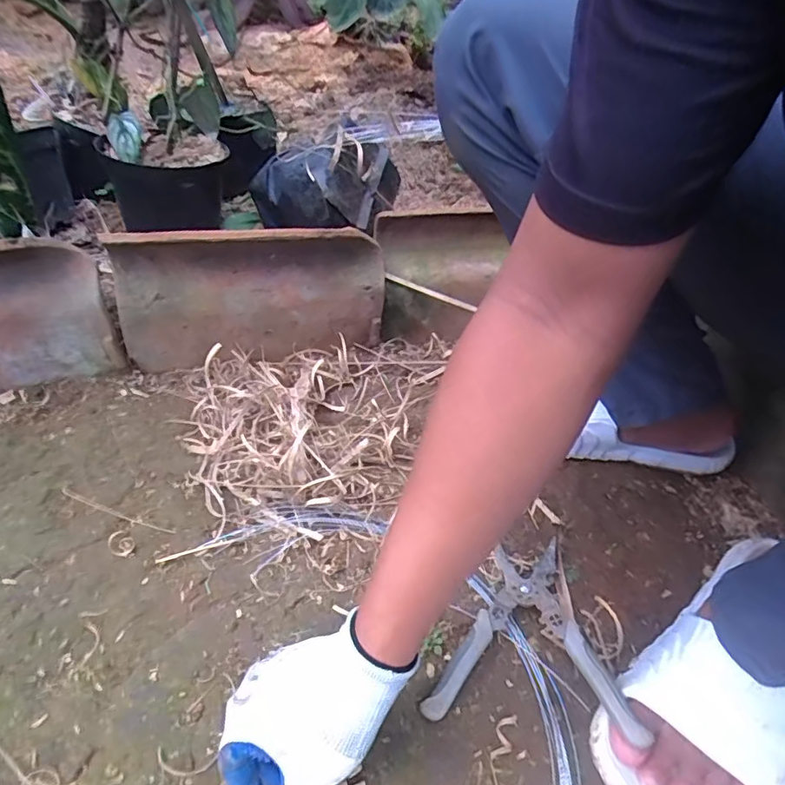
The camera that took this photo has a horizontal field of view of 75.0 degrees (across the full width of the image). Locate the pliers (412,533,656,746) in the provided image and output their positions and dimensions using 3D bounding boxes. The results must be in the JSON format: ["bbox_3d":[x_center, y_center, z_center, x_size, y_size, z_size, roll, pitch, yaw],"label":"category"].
[{"bbox_3d":[0.119,0.202,0.458,0.166,0.042,0.173,9,47,2],"label":"pliers"}]

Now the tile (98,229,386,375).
[{"bbox_3d":[-0.157,-0.111,0.606,0.299,0.174,0.047,-11,49,-17],"label":"tile"}]

